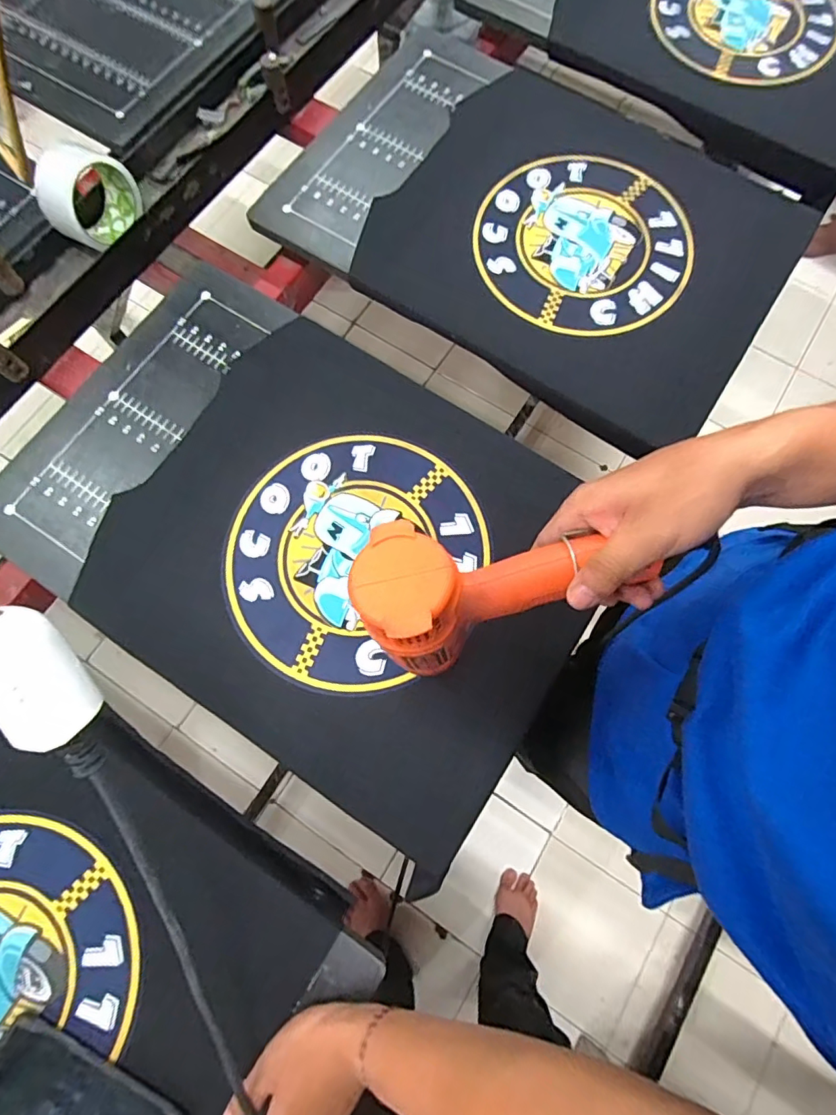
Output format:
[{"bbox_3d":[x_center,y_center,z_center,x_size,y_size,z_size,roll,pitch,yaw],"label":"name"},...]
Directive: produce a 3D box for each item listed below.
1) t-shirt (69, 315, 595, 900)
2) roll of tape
[{"bbox_3d":[-0.065,0.000,0.525,0.457,0.036,0.395,33,77,9],"label":"t-shirt"},{"bbox_3d":[-0.385,-0.410,0.589,0.087,0.085,0.096,20,75,6],"label":"roll of tape"}]

